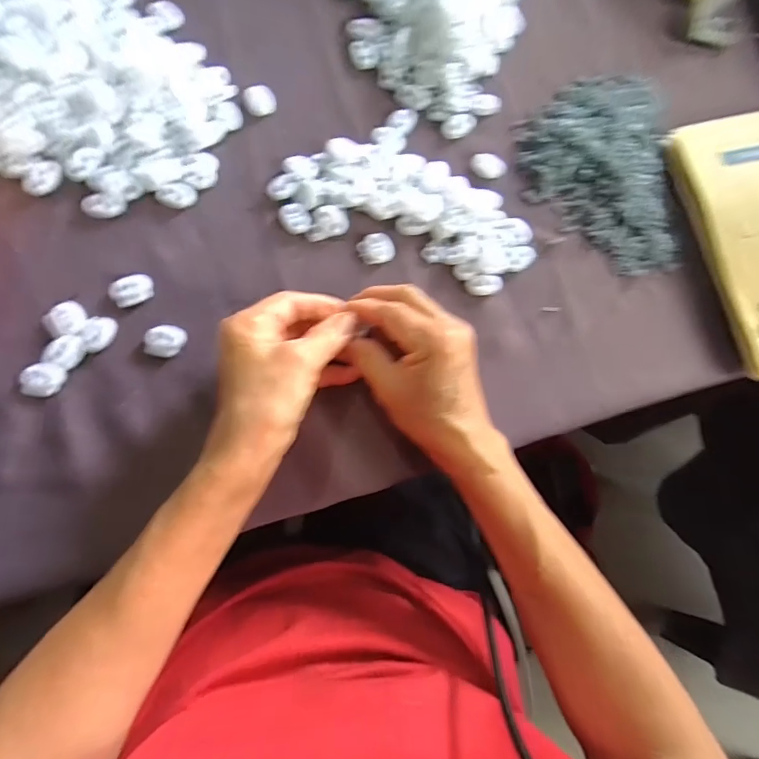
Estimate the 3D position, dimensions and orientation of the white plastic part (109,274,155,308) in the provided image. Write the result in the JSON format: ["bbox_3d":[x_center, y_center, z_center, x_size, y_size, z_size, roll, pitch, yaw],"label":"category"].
[{"bbox_3d":[-0.169,-0.061,0.313,0.027,0.007,0.019,-19,85,-8],"label":"white plastic part"}]

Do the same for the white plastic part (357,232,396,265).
[{"bbox_3d":[-0.002,-0.097,0.337,0.026,0.006,0.024,-18,84,-8],"label":"white plastic part"}]

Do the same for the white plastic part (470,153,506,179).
[{"bbox_3d":[0.085,-0.166,0.354,0.027,0.004,0.019,18,81,-3],"label":"white plastic part"}]

